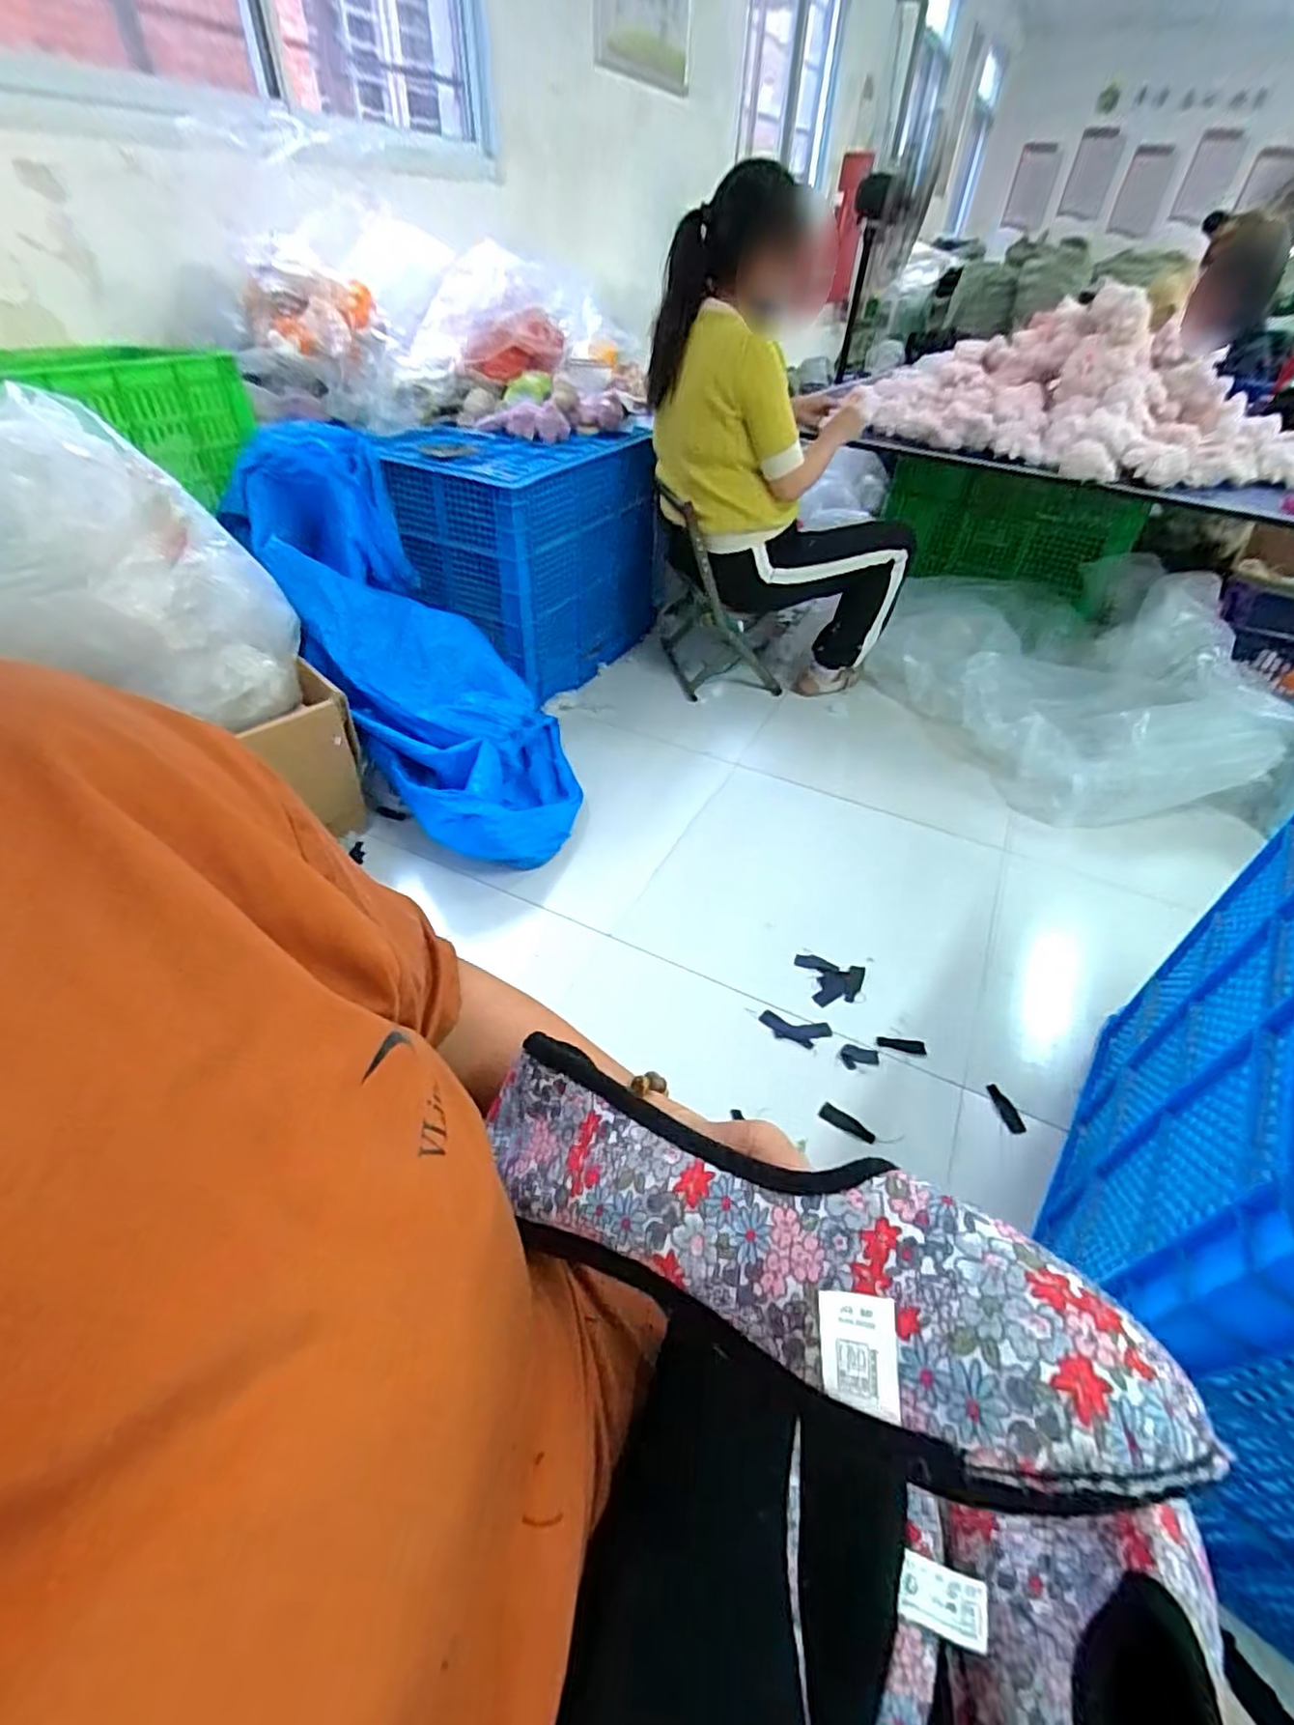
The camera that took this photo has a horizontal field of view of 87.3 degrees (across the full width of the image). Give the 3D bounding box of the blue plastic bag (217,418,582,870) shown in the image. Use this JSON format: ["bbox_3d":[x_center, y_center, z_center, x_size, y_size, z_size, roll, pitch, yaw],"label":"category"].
[{"bbox_3d":[-0.478,-0.463,1.393,0.427,0.249,1.099,-26,74,-28],"label":"blue plastic bag"}]

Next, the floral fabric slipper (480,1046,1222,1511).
[{"bbox_3d":[0.031,0.127,0.236,0.244,0.037,0.066,6,37,38],"label":"floral fabric slipper"}]

